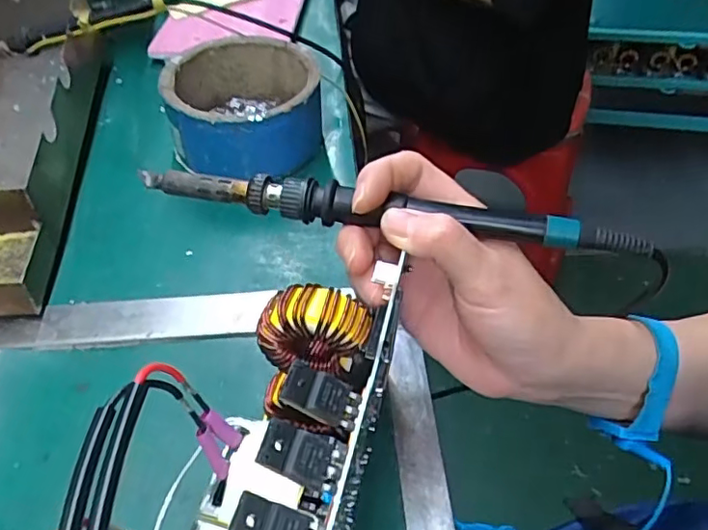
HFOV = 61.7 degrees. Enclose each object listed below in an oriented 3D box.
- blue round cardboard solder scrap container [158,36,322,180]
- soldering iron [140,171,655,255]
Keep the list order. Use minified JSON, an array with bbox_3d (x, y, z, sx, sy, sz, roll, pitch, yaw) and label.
[{"bbox_3d":[-0.088,-0.127,0.477,0.113,0.061,0.119,-1,48,1],"label":"blue round cardboard solder scrap container"},{"bbox_3d":[0.012,-0.026,0.272,0.232,0.015,0.015,8,49,8],"label":"soldering iron"}]

